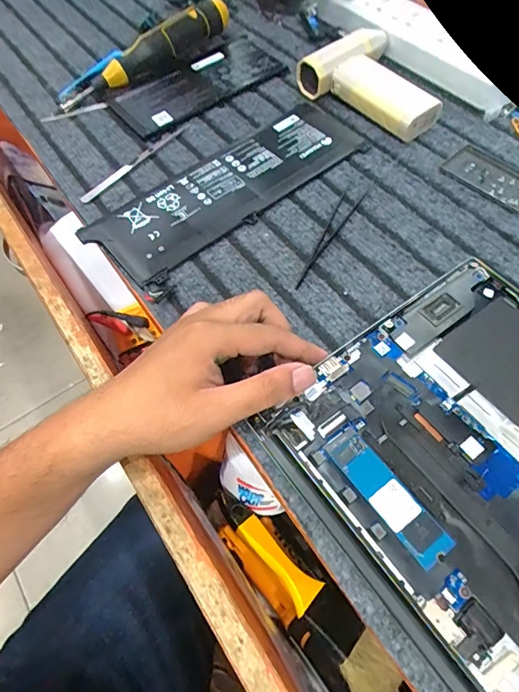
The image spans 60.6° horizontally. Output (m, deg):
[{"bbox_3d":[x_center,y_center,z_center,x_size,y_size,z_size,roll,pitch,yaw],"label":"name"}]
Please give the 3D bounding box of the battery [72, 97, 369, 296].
[{"bbox_3d":[-0.025,-0.147,0.404,0.256,0.009,0.096,-41,65,-17],"label":"battery"}]

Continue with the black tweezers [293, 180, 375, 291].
[{"bbox_3d":[0.059,-0.099,0.375,0.017,0.004,0.133,27,66,18],"label":"black tweezers"}]

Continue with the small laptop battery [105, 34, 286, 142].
[{"bbox_3d":[-0.065,-0.289,0.484,0.186,0.012,0.087,-36,64,-15],"label":"small laptop battery"}]

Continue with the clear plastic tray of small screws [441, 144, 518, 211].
[{"bbox_3d":[0.205,-0.149,0.391,0.044,0.004,0.079,-39,65,-16],"label":"clear plastic tray of small screws"}]

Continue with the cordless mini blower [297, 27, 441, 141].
[{"bbox_3d":[0.124,-0.266,0.446,0.104,0.031,0.140,-40,65,-17],"label":"cordless mini blower"}]

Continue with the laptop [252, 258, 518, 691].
[{"bbox_3d":[0.172,0.097,0.244,0.210,0.013,0.309,-34,64,-14],"label":"laptop"}]

